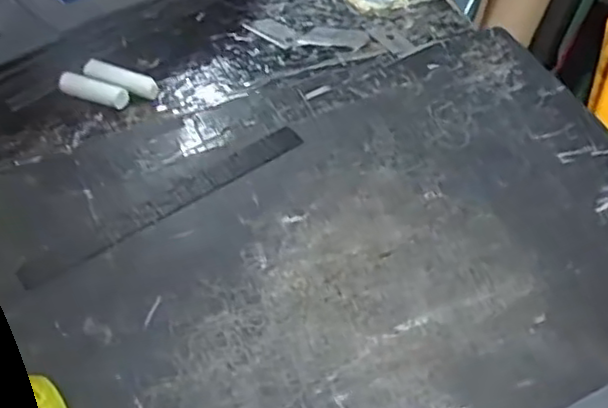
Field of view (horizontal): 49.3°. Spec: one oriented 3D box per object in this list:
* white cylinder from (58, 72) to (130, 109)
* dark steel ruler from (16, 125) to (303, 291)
[{"bbox_3d":[-0.120,-0.066,0.378,0.041,0.011,0.013,16,52,11],"label":"white cylinder"},{"bbox_3d":[-0.061,-0.002,0.308,0.144,0.004,0.015,-32,58,-24],"label":"dark steel ruler"}]

